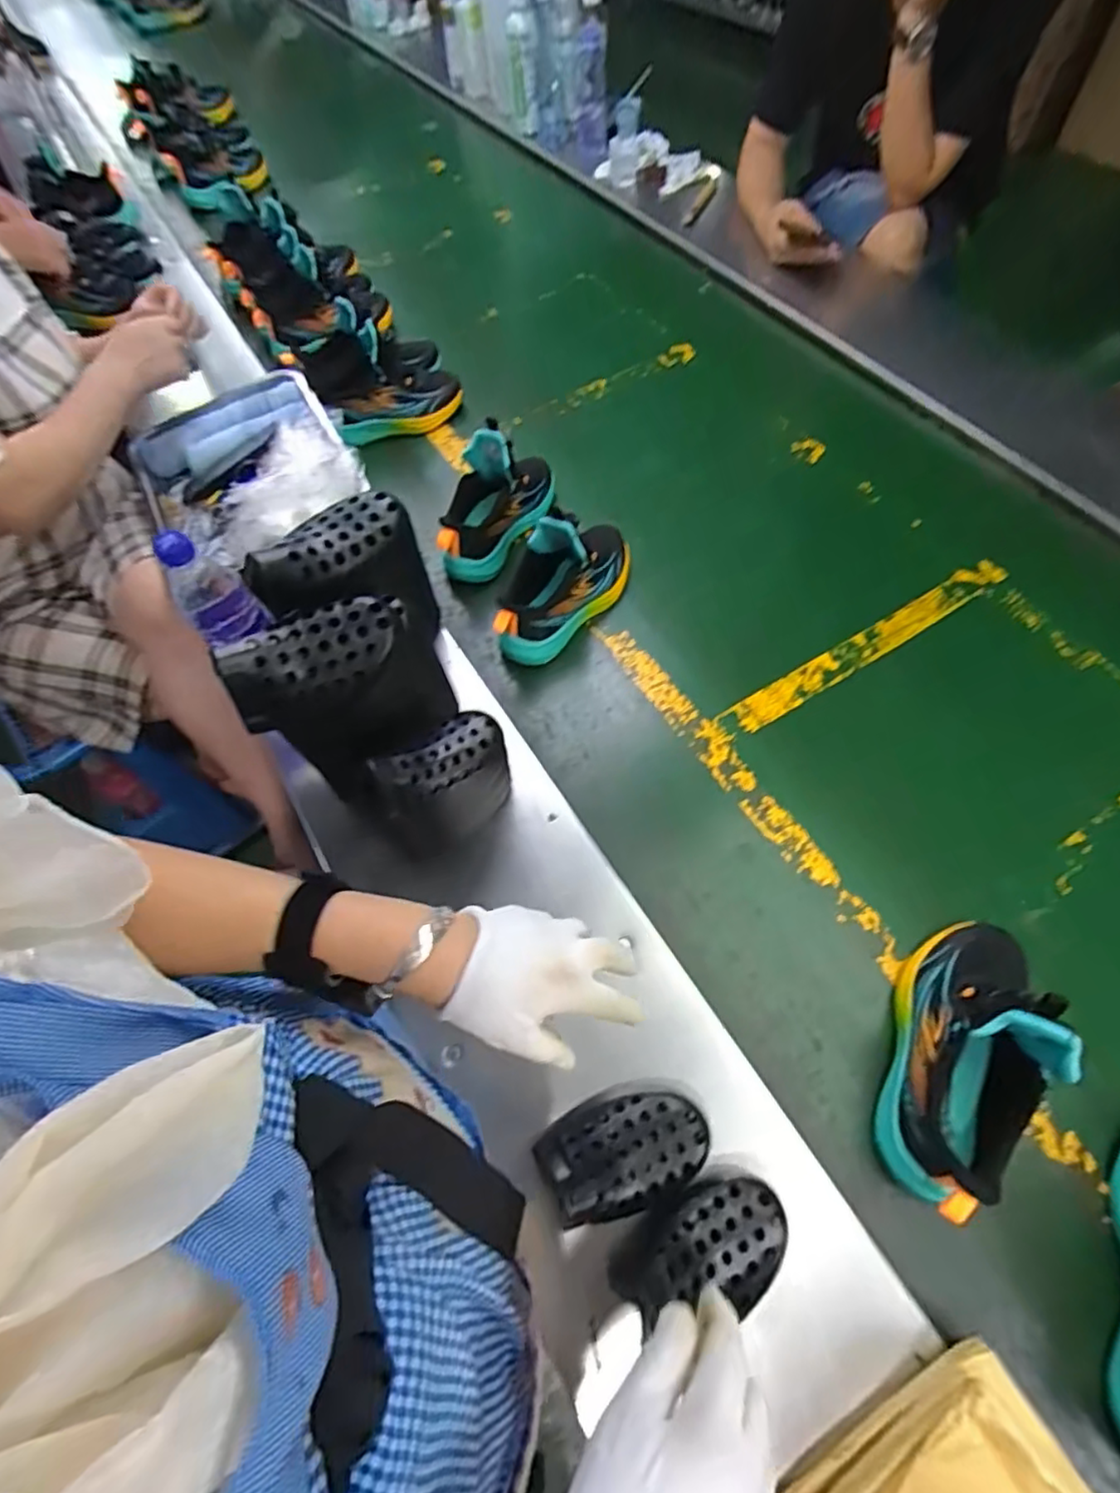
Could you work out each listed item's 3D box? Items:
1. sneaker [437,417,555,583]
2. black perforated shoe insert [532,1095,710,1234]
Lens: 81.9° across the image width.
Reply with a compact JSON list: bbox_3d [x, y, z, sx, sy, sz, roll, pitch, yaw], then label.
[{"bbox_3d":[-0.077,-0.331,0.820,0.083,0.138,0.224,21,65,15],"label":"sneaker"},{"bbox_3d":[0.050,0.302,0.480,0.124,0.041,0.072,-15,58,-4],"label":"black perforated shoe insert"}]

